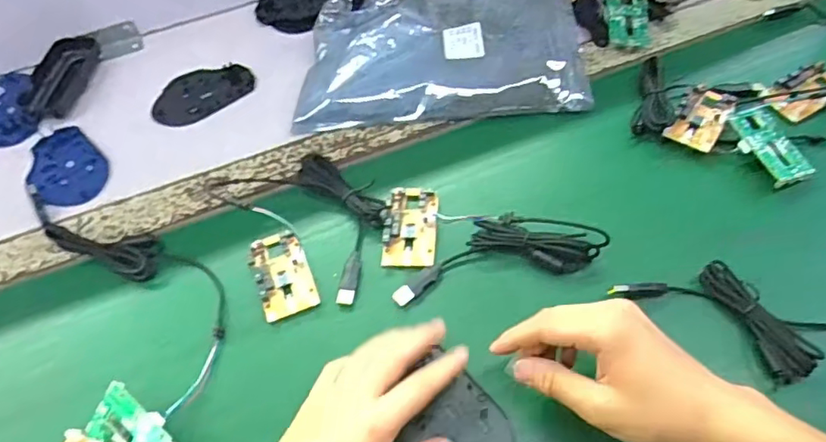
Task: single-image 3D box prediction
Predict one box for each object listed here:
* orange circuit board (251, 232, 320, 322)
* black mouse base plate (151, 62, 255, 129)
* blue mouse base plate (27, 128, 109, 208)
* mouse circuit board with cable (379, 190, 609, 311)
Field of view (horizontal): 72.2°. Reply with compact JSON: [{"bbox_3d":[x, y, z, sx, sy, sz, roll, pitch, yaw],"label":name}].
[{"bbox_3d":[-0.110,0.045,0.480,0.045,0.007,0.077,-20,59,-8],"label":"orange circuit board"},{"bbox_3d":[-0.229,-0.141,0.615,0.108,0.006,0.075,-36,62,-17],"label":"black mouse base plate"},{"bbox_3d":[-0.345,-0.054,0.564,0.065,0.011,0.107,-41,64,-20],"label":"blue mouse base plate"},{"bbox_3d":[0.061,0.007,0.489,0.173,0.022,0.103,-11,58,-3],"label":"mouse circuit board with cable"}]

